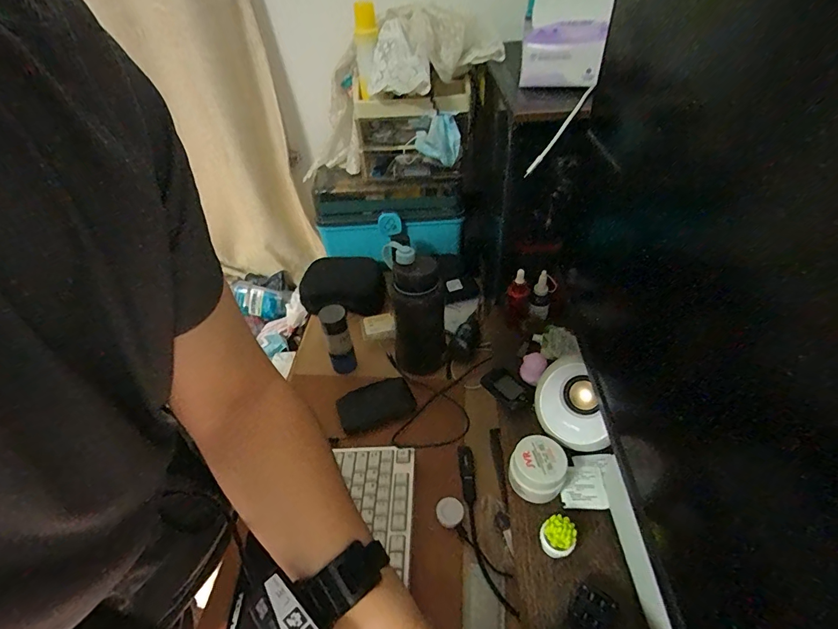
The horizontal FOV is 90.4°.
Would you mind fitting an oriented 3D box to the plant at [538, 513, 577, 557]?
[{"bbox_3d":[0.142,0.228,0.428,0.029,0.039,0.030,-8,43,-5],"label":"plant"}]

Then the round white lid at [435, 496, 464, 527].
[{"bbox_3d":[0.042,0.267,0.565,0.035,0.011,0.036,-2,43,2],"label":"round white lid"}]

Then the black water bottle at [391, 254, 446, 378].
[{"bbox_3d":[0.000,0.000,0.684,0.088,0.213,0.075,-4,43,-1],"label":"black water bottle"}]

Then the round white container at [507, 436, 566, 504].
[{"bbox_3d":[0.137,0.179,0.481,0.057,0.053,0.057,-2,43,2],"label":"round white container"}]

